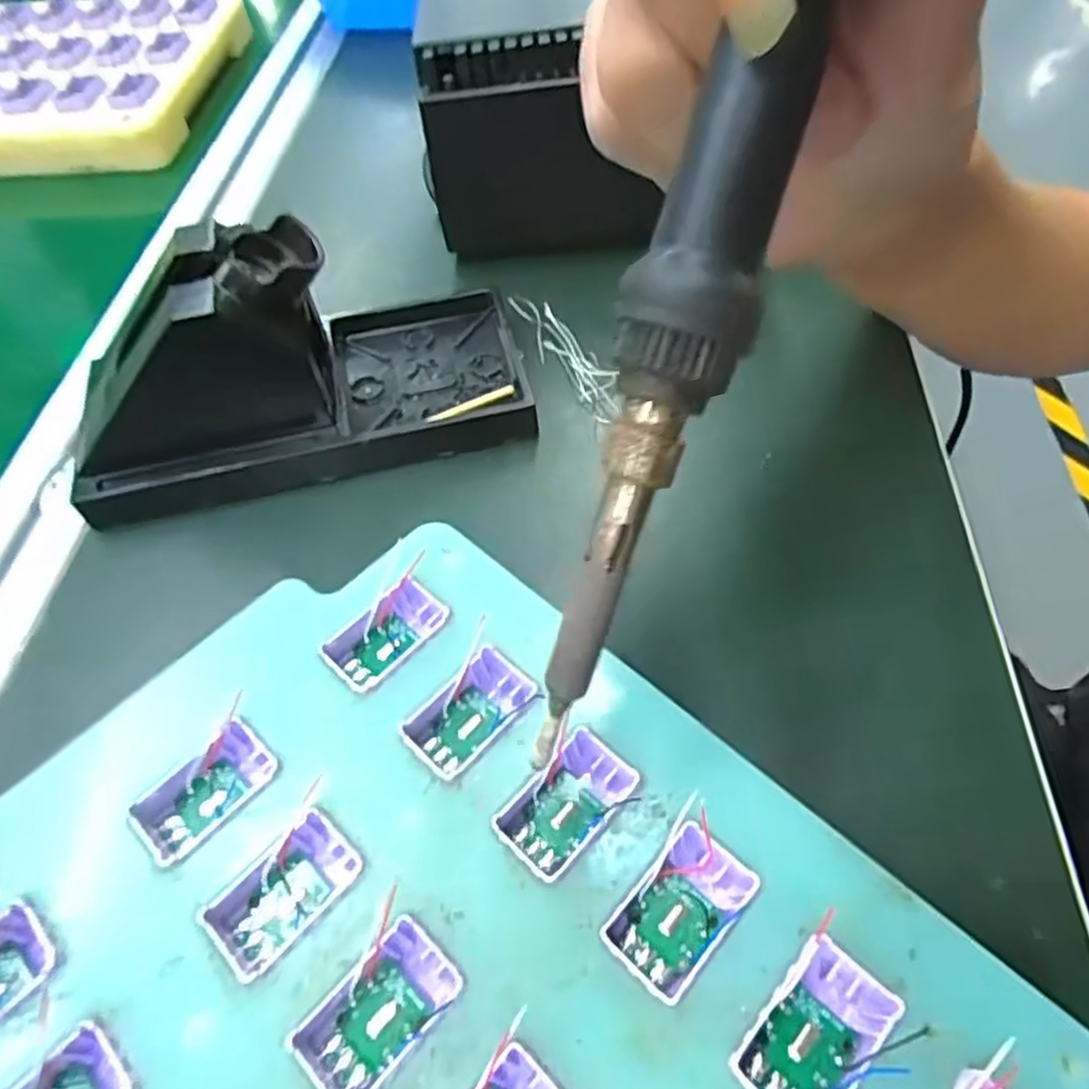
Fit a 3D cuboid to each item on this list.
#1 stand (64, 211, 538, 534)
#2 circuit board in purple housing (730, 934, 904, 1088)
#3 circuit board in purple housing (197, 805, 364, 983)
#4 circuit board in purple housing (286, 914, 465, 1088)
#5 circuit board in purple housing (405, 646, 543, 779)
[{"bbox_3d":[-0.087,-0.069,0.252,0.154,0.068,0.071,-15,56,-7],"label":"stand"},{"bbox_3d":[0.053,0.096,0.142,0.019,0.011,0.031,38,65,25],"label":"circuit board in purple housing"},{"bbox_3d":[-0.057,0.077,0.162,0.020,0.010,0.033,38,65,25],"label":"circuit board in purple housing"},{"bbox_3d":[-0.033,0.095,0.148,0.033,0.010,0.019,-40,62,-22],"label":"circuit board in purple housing"},{"bbox_3d":[-0.019,0.042,0.184,0.018,0.010,0.032,36,64,24],"label":"circuit board in purple housing"}]

